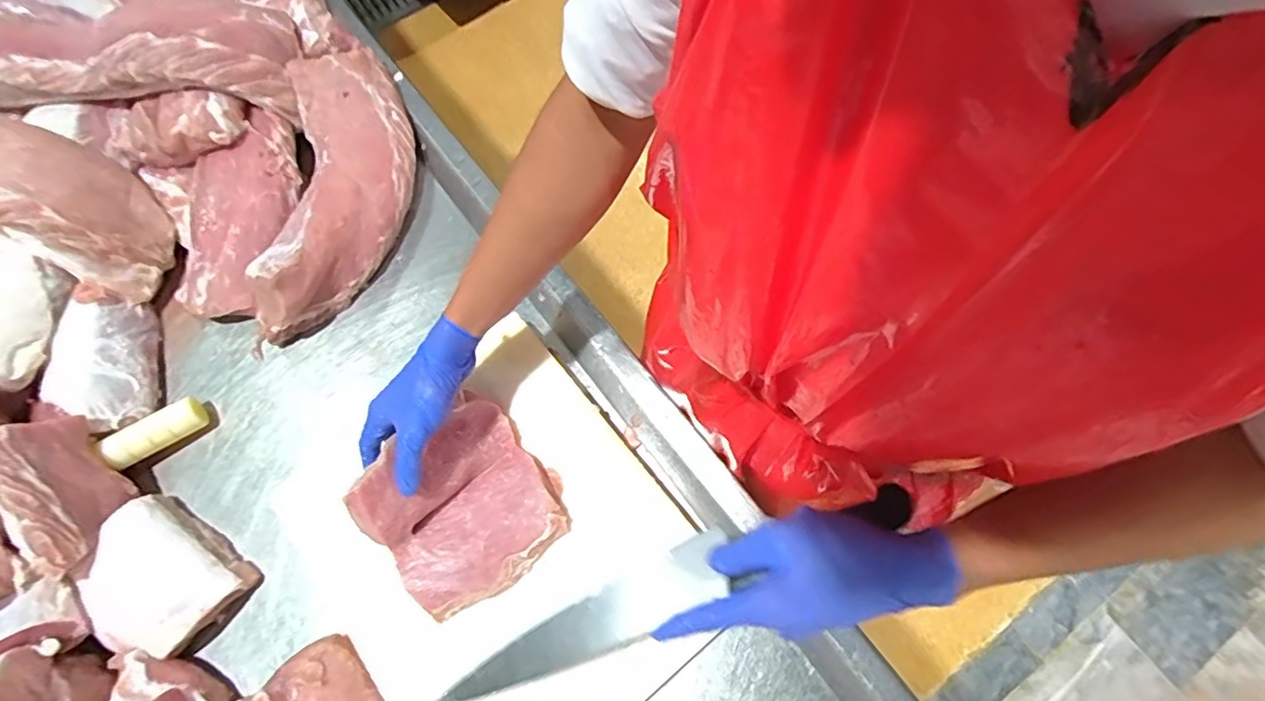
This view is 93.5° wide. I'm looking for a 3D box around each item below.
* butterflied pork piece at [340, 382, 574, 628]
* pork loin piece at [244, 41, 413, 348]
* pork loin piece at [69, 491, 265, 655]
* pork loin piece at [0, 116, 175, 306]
[{"bbox_3d":[-0.154,0.139,0.533,0.152,0.066,0.150,-35,73,-11],"label":"butterflied pork piece"},{"bbox_3d":[-0.337,-0.203,0.692,0.139,0.069,0.374,-1,70,1],"label":"pork loin piece"},{"bbox_3d":[-0.450,0.218,0.566,0.140,0.049,0.106,31,74,12],"label":"pork loin piece"},{"bbox_3d":[-0.675,-0.186,0.648,0.333,0.084,0.131,29,72,-11],"label":"pork loin piece"}]

